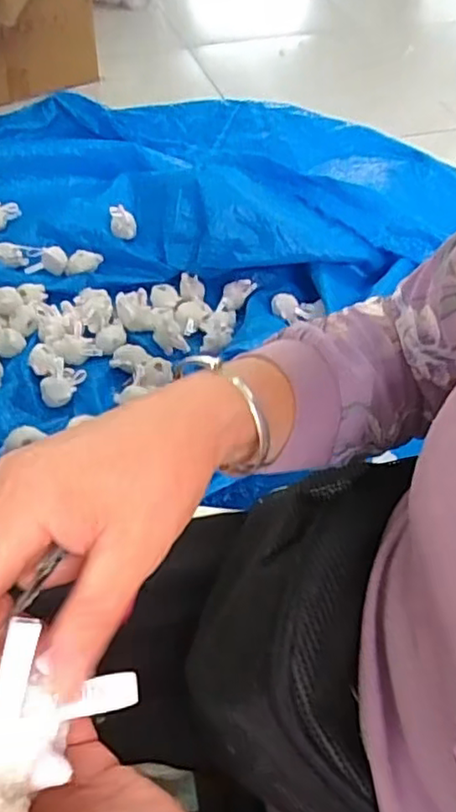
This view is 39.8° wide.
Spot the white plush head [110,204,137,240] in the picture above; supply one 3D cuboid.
[{"bbox_3d":[-0.204,-0.361,1.223,0.052,0.044,0.064,-3,52,-8],"label":"white plush head"}]

